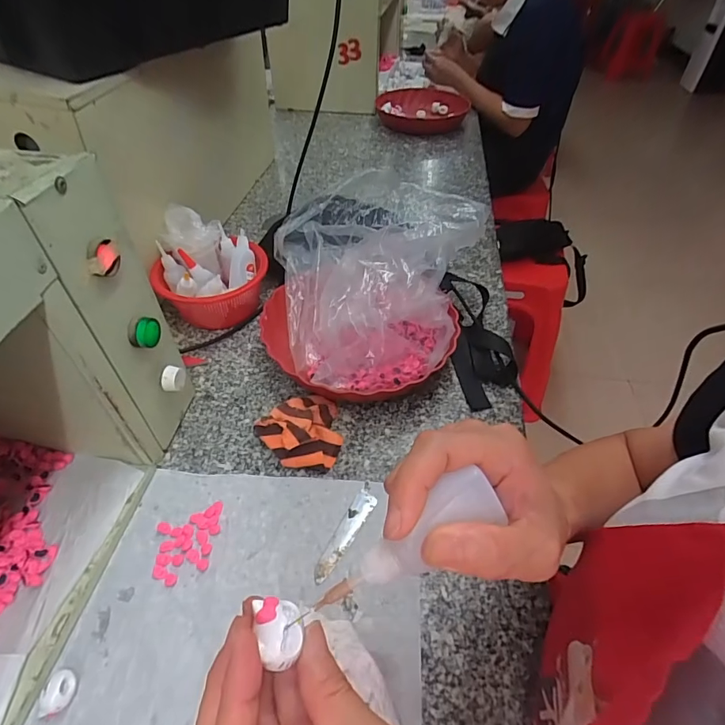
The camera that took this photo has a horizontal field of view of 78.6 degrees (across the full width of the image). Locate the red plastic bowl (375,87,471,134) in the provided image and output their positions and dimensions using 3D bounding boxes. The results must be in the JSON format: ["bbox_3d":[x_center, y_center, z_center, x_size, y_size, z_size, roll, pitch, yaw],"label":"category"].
[{"bbox_3d":[0.154,-0.661,1.169,0.220,0.069,0.231,1,46,-1],"label":"red plastic bowl"}]

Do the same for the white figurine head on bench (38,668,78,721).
[{"bbox_3d":[-0.226,0.244,0.327,0.023,0.018,0.028,-7,47,-8],"label":"white figurine head on bench"}]

